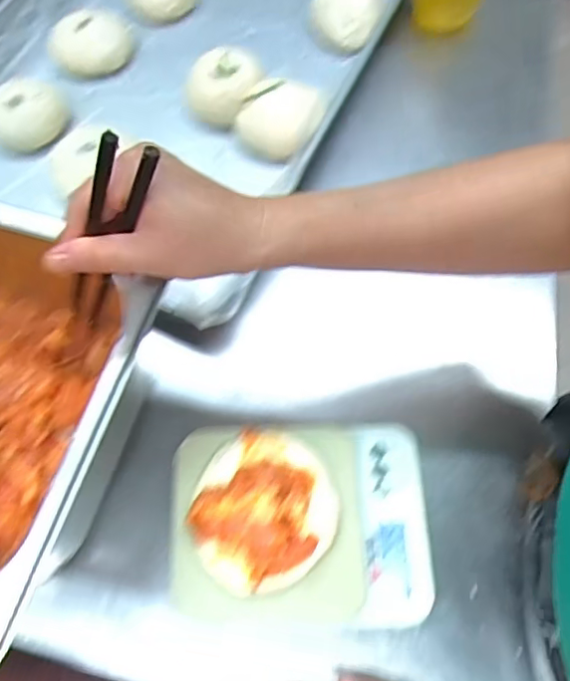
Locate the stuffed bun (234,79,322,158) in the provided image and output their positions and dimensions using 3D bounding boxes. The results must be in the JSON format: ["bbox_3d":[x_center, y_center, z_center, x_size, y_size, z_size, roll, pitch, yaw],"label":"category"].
[{"bbox_3d":[-0.008,-0.232,0.594,0.092,0.056,0.066,25,69,11],"label":"stuffed bun"}]

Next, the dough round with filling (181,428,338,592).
[{"bbox_3d":[-0.018,0.118,0.407,0.105,0.030,0.106,0,67,1],"label":"dough round with filling"}]

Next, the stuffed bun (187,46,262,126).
[{"bbox_3d":[-0.066,-0.276,0.614,0.085,0.053,0.067,-2,67,0],"label":"stuffed bun"}]

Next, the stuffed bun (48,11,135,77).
[{"bbox_3d":[-0.239,-0.368,0.683,0.096,0.050,0.096,0,67,1],"label":"stuffed bun"}]

